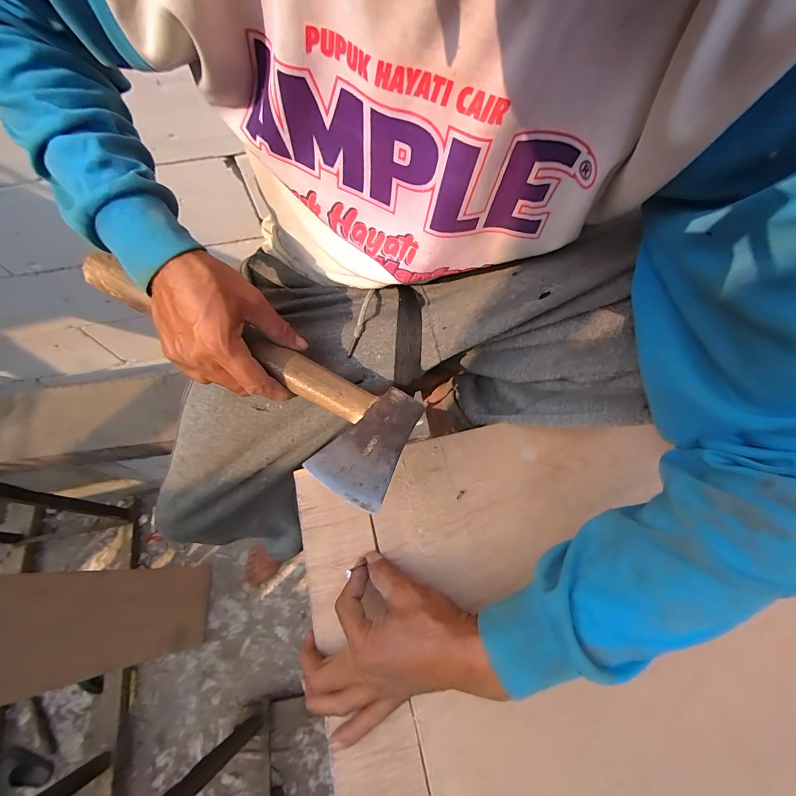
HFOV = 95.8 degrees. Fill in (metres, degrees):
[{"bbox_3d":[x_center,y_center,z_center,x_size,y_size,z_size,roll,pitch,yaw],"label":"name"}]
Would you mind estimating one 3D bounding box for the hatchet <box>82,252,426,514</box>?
[{"bbox_3d":[-0.133,-0.035,0.313,0.326,0.029,0.103,31,69,8],"label":"hatchet"}]

